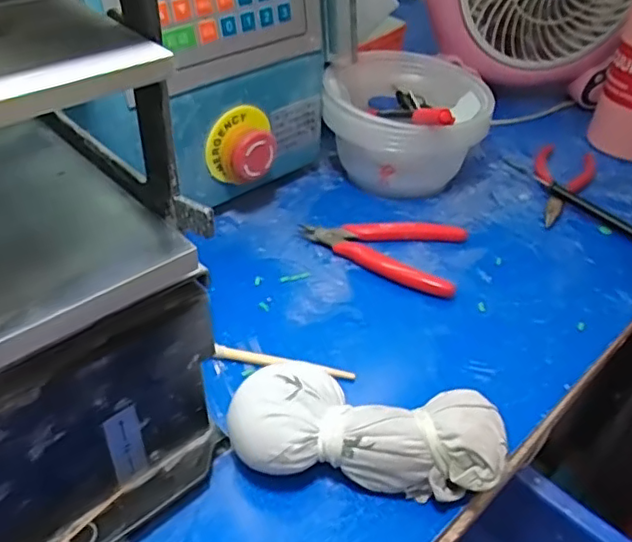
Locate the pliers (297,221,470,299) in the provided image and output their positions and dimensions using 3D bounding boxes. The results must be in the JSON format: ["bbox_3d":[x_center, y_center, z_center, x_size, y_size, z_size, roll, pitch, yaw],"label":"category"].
[{"bbox_3d":[0.047,-0.019,0.437,0.118,0.014,0.070,12,42,10],"label":"pliers"}]

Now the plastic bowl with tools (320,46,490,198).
[{"bbox_3d":[0.072,-0.120,0.500,0.125,0.084,0.116,28,47,25],"label":"plastic bowl with tools"}]

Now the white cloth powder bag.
[{"bbox_3d":[0.025,0.082,0.299,0.133,0.043,0.050,5,41,2],"label":"white cloth powder bag"}]

